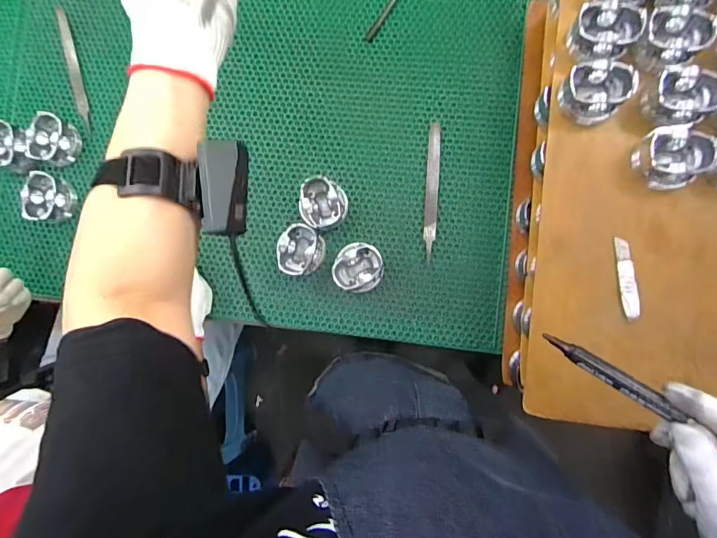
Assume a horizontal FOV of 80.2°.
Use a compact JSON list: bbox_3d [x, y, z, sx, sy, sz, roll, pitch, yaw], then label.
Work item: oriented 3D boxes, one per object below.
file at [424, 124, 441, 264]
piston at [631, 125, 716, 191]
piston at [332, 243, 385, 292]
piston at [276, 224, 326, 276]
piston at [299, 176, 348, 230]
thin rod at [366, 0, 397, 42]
[{"bbox_3d":[0.126,-0.133,0.724,0.021,0.006,0.232,4,88,5],"label":"file"},{"bbox_3d":[0.421,-0.150,0.571,0.087,0.050,0.070,26,90,6],"label":"piston"},{"bbox_3d":[0.001,-0.002,0.706,0.077,0.049,0.079,0,87,5],"label":"piston"},{"bbox_3d":[-0.097,-0.032,0.716,0.072,0.048,0.082,0,87,5],"label":"piston"},{"bbox_3d":[-0.058,-0.112,0.716,0.073,0.053,0.081,-7,87,5],"label":"piston"},{"bbox_3d":[0.057,-0.466,0.741,0.014,0.008,0.150,33,91,5],"label":"thin rod"}]

